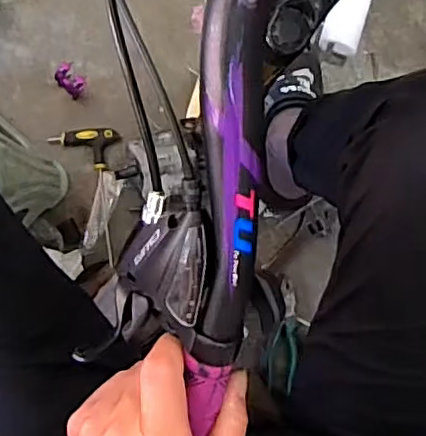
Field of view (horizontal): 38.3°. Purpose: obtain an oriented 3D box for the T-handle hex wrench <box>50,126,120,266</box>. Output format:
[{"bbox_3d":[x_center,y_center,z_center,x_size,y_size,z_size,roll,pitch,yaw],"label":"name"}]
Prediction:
[{"bbox_3d":[-0.191,-0.034,0.916,0.098,0.017,0.199,1,91,-7],"label":"T-handle hex wrench"}]

